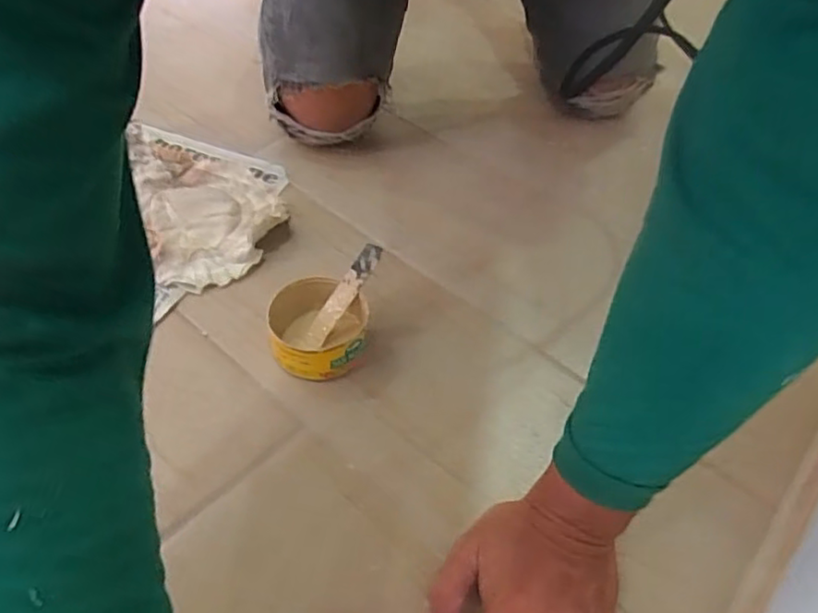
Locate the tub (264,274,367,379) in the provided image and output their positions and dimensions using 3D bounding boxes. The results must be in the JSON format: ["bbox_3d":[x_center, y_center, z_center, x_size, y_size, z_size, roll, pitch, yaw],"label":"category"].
[{"bbox_3d":[-0.080,0.018,0.548,0.082,0.037,0.100,-9,50,-13],"label":"tub"}]

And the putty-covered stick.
[{"bbox_3d":[-0.059,-0.008,0.555,0.019,0.007,0.107,34,91,23],"label":"putty-covered stick"}]

